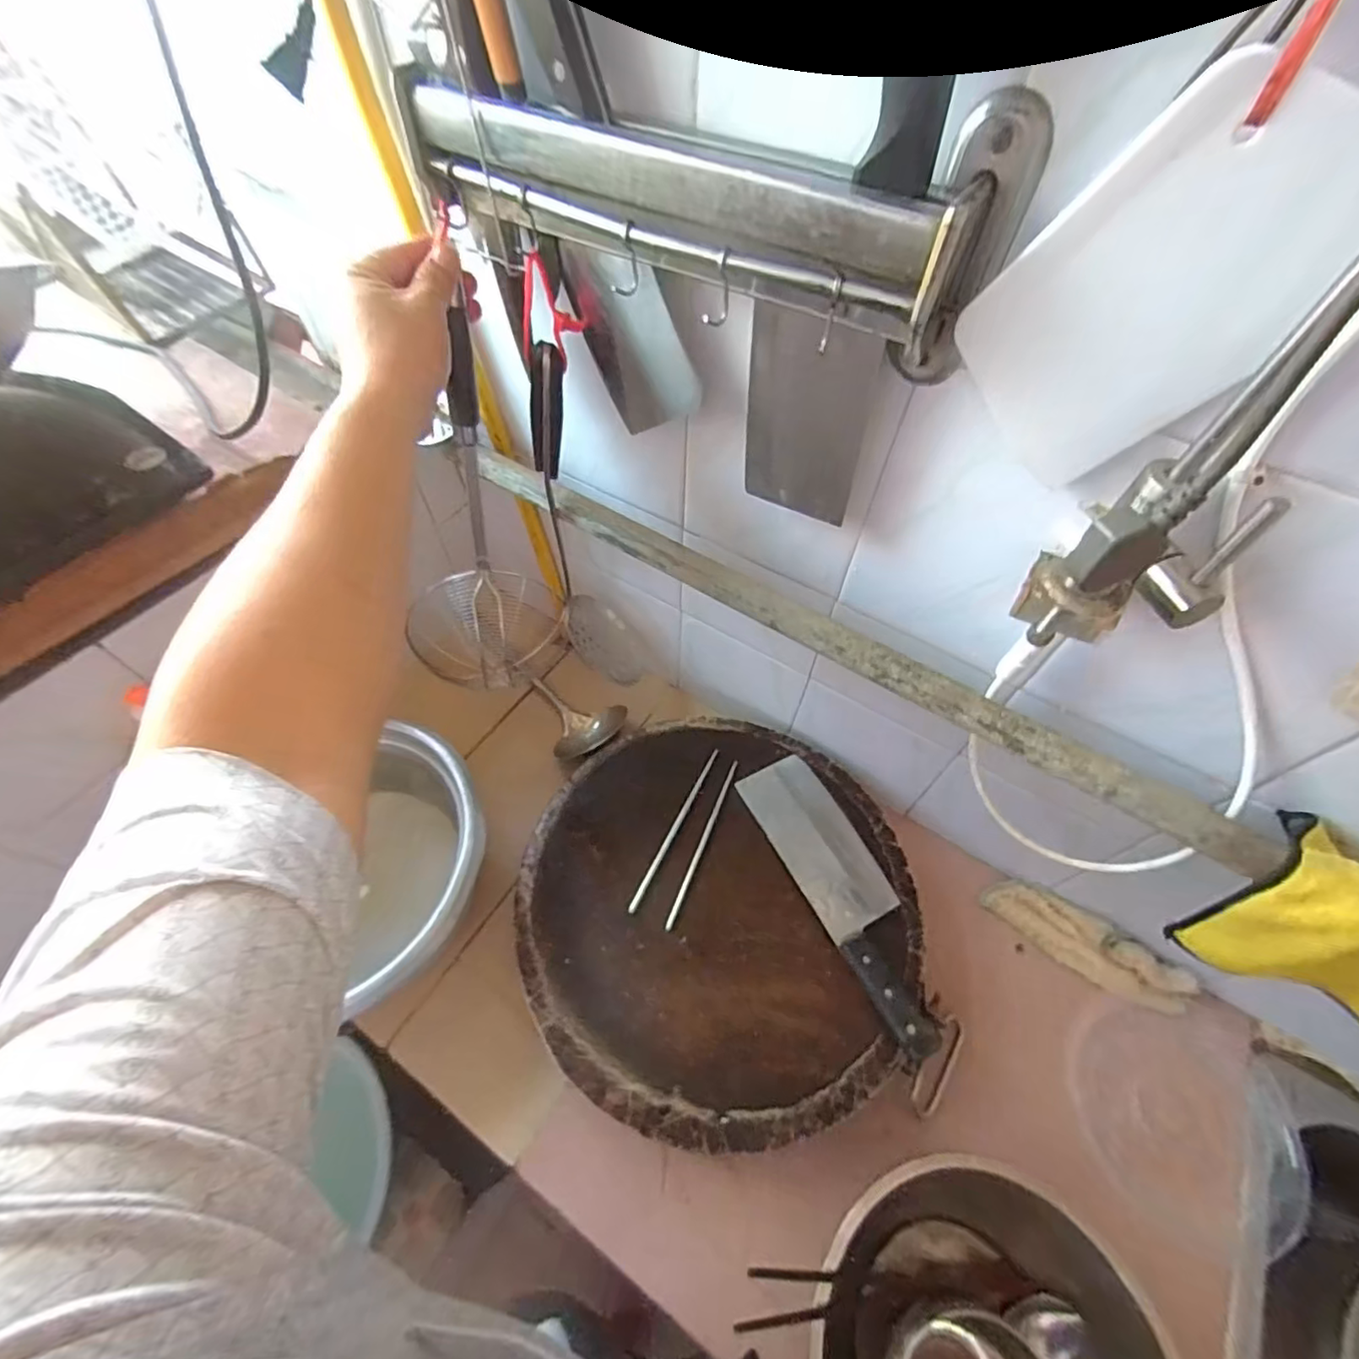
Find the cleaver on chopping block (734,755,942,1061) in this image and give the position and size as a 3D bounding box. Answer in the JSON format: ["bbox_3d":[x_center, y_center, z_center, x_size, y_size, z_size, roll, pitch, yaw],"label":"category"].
[{"bbox_3d":[0.155,0.190,0.549,0.076,0.021,0.267,-23,59,-16],"label":"cleaver on chopping block"}]

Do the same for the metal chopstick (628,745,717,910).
[{"bbox_3d":[-0.003,0.146,0.589,0.008,0.013,0.181,24,58,14],"label":"metal chopstick"}]

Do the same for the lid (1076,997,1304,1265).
[{"bbox_3d":[0.421,0.364,0.495,0.155,0.024,0.159,1,55,-1],"label":"lid"}]

